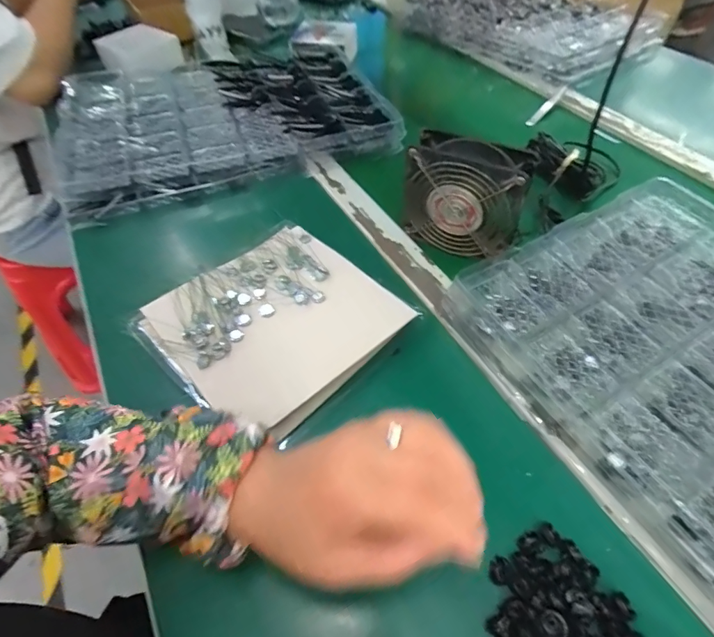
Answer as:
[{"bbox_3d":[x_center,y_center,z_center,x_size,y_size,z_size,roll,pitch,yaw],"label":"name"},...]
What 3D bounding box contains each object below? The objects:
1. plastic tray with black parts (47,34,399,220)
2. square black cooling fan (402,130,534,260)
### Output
[{"bbox_3d":[-0.197,-0.308,0.622,0.450,0.030,0.353,-15,52,-10],"label":"plastic tray with black parts"},{"bbox_3d":[0.112,-0.125,0.448,0.113,0.110,0.048,24,56,20],"label":"square black cooling fan"}]

